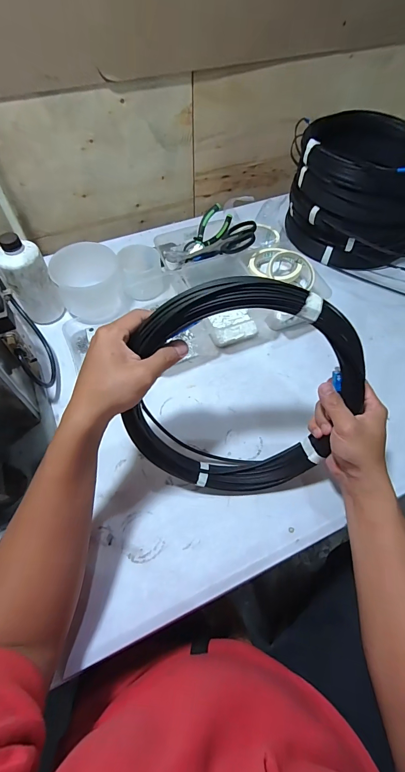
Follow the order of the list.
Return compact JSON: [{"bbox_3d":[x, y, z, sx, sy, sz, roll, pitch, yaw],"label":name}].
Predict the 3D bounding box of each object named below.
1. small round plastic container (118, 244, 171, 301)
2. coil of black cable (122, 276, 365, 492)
[{"bbox_3d":[-0.118,-0.228,0.664,0.088,0.068,0.081,-10,58,-7],"label":"small round plastic container"},{"bbox_3d":[0.043,0.019,0.390,0.265,0.280,0.040,10,34,-7],"label":"coil of black cable"}]

